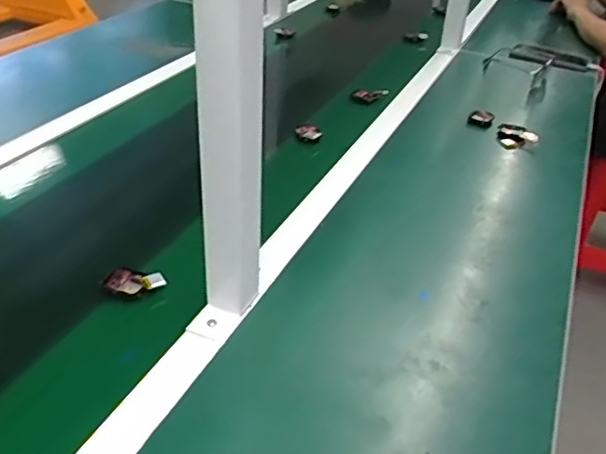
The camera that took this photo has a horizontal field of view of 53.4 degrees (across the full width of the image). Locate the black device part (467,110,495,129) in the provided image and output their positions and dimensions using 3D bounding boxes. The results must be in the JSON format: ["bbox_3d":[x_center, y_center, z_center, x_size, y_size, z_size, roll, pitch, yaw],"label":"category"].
[{"bbox_3d":[0.297,-0.181,1.008,0.041,0.016,0.040,14,36,15],"label":"black device part"}]

